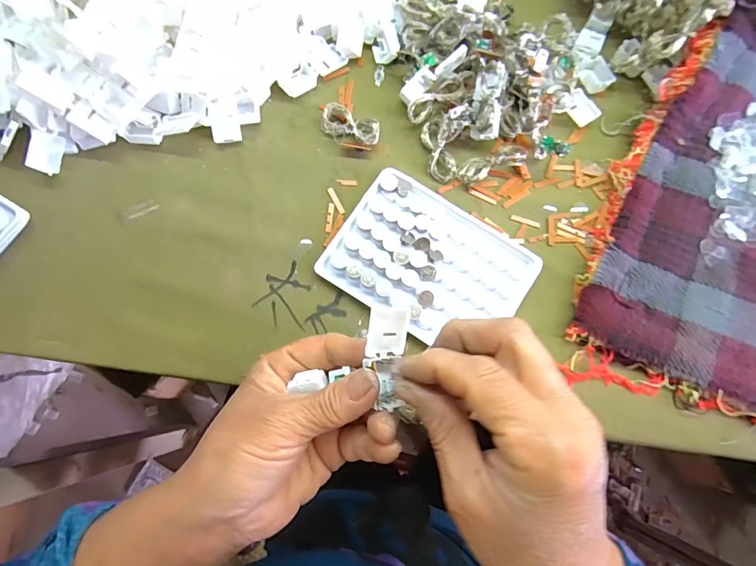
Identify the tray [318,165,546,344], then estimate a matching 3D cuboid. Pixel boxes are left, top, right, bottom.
[{"bbox_3d":[0.037,-0.014,0.299,0.128,0.008,0.095,33,78,4],"label":"tray"}]

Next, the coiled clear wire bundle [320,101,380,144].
[{"bbox_3d":[-0.020,-0.114,0.321,0.044,0.010,0.024,26,77,3],"label":"coiled clear wire bundle"}]

